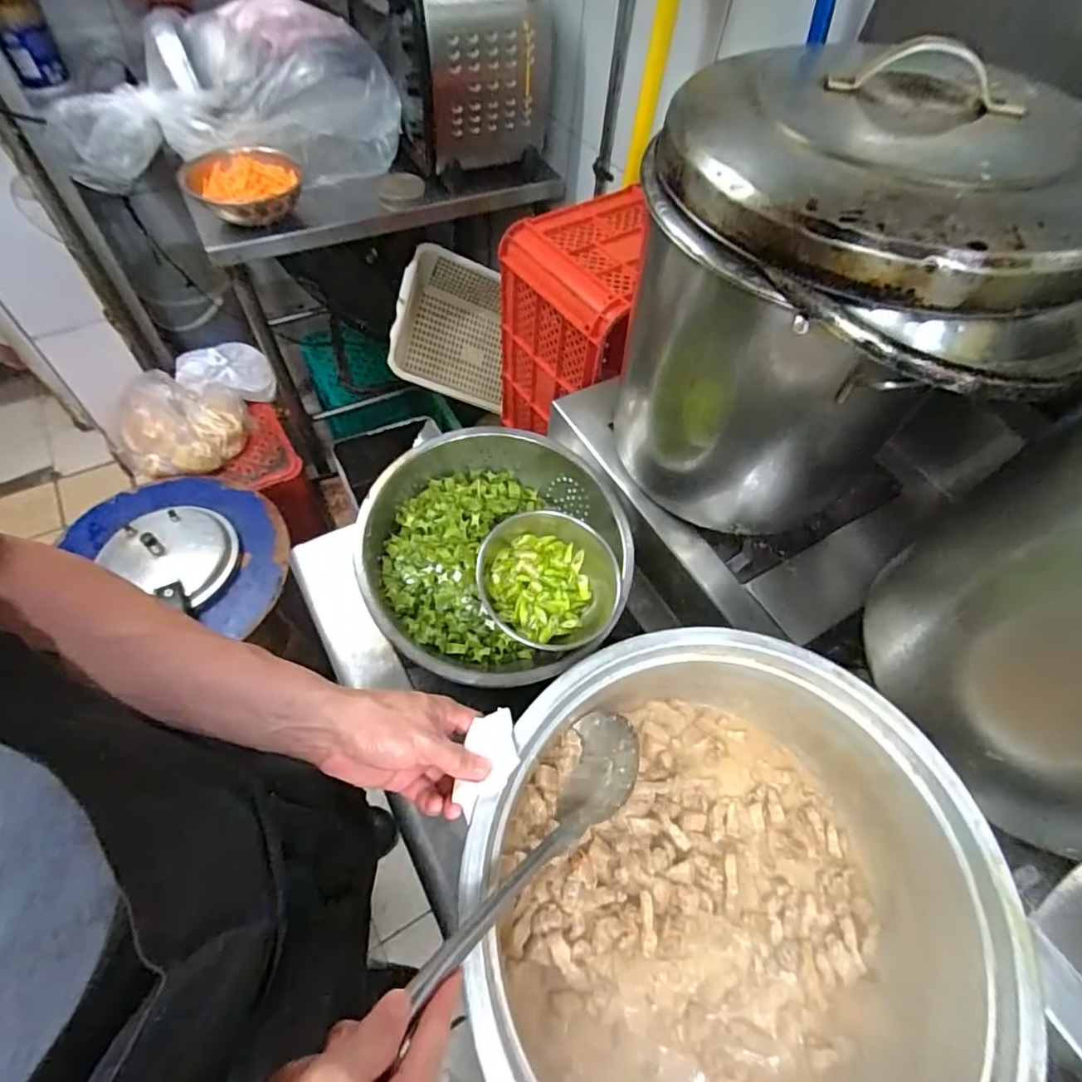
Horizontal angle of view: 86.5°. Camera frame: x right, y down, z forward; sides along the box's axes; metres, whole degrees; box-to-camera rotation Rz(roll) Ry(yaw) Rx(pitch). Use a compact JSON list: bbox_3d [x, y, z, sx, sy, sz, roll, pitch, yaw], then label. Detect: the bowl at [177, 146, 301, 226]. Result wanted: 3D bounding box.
[{"bbox_3d":[-0.567,-0.693,1.116,0.192,0.068,0.166,15,57,5],"label":"bowl"}]

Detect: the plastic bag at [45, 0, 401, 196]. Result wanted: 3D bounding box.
[{"bbox_3d":[-0.634,-0.896,1.160,0.655,0.240,0.235,-8,58,-10],"label":"plastic bag"}]

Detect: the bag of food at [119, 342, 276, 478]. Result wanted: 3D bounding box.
[{"bbox_3d":[-0.858,-0.366,1.457,0.245,0.127,0.428,10,57,1],"label":"bag of food"}]

